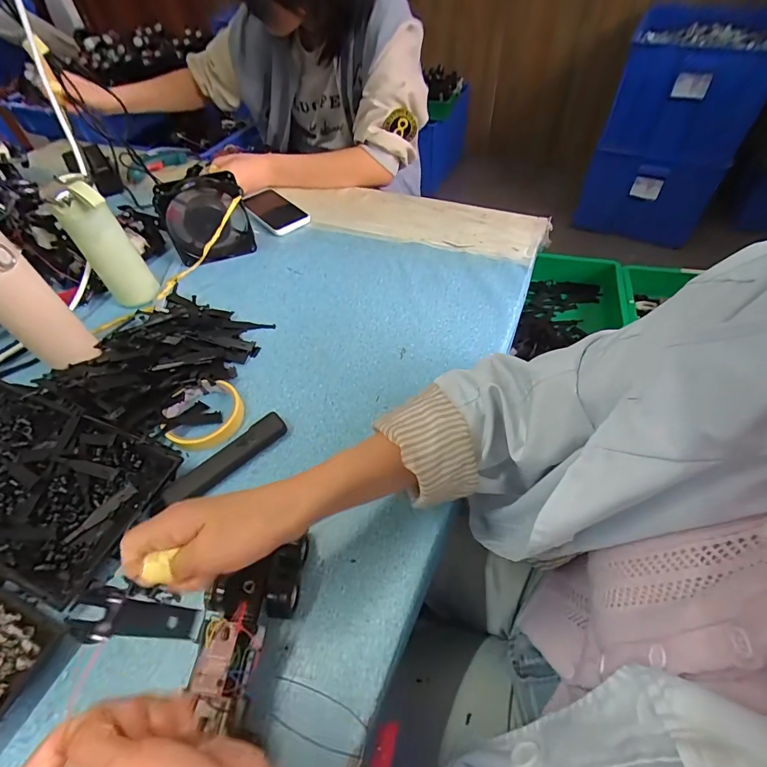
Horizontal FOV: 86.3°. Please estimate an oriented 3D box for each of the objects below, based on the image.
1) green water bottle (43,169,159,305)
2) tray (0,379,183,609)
[{"bbox_3d":[-0.370,-0.182,0.554,0.065,0.171,0.063,-35,57,-22],"label":"green water bottle"},{"bbox_3d":[-0.407,0.081,0.436,0.357,0.025,0.157,17,54,16],"label":"tray"}]

